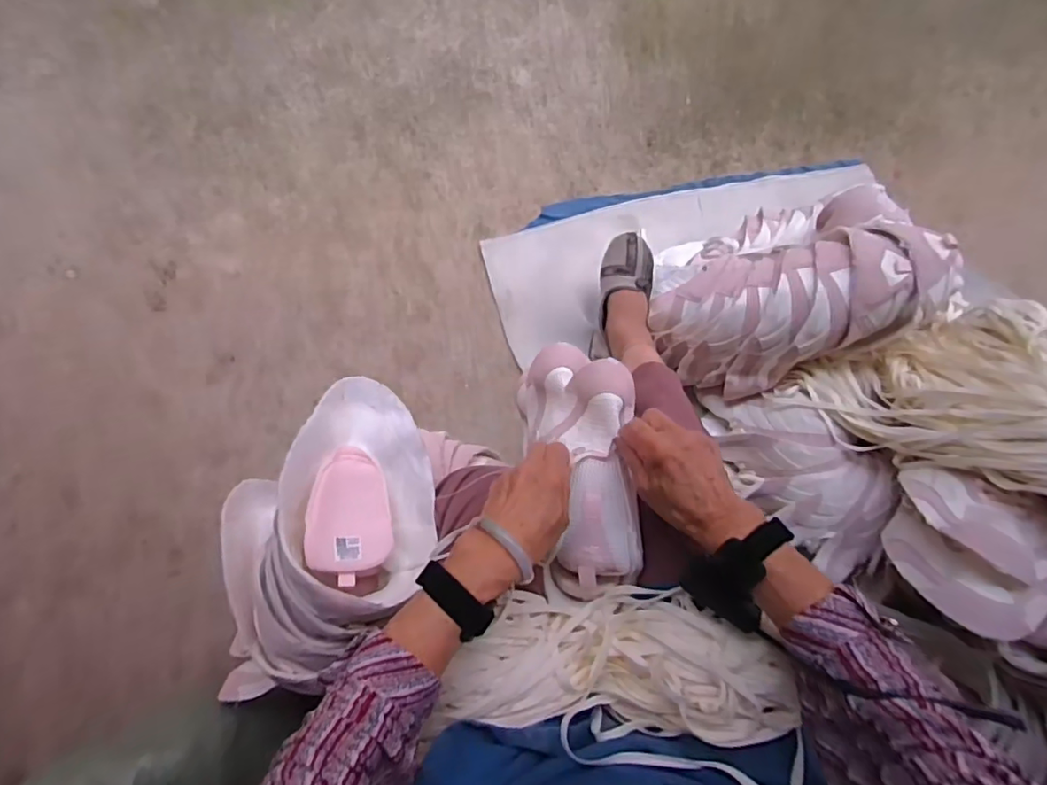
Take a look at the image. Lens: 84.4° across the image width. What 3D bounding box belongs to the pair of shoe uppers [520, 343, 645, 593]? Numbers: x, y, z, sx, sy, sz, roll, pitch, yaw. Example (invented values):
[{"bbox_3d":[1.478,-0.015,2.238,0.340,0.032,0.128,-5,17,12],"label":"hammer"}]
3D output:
[{"bbox_3d":[0.062,0.066,0.581,0.111,0.096,0.252,-9,70,-1],"label":"pair of shoe uppers"}]

